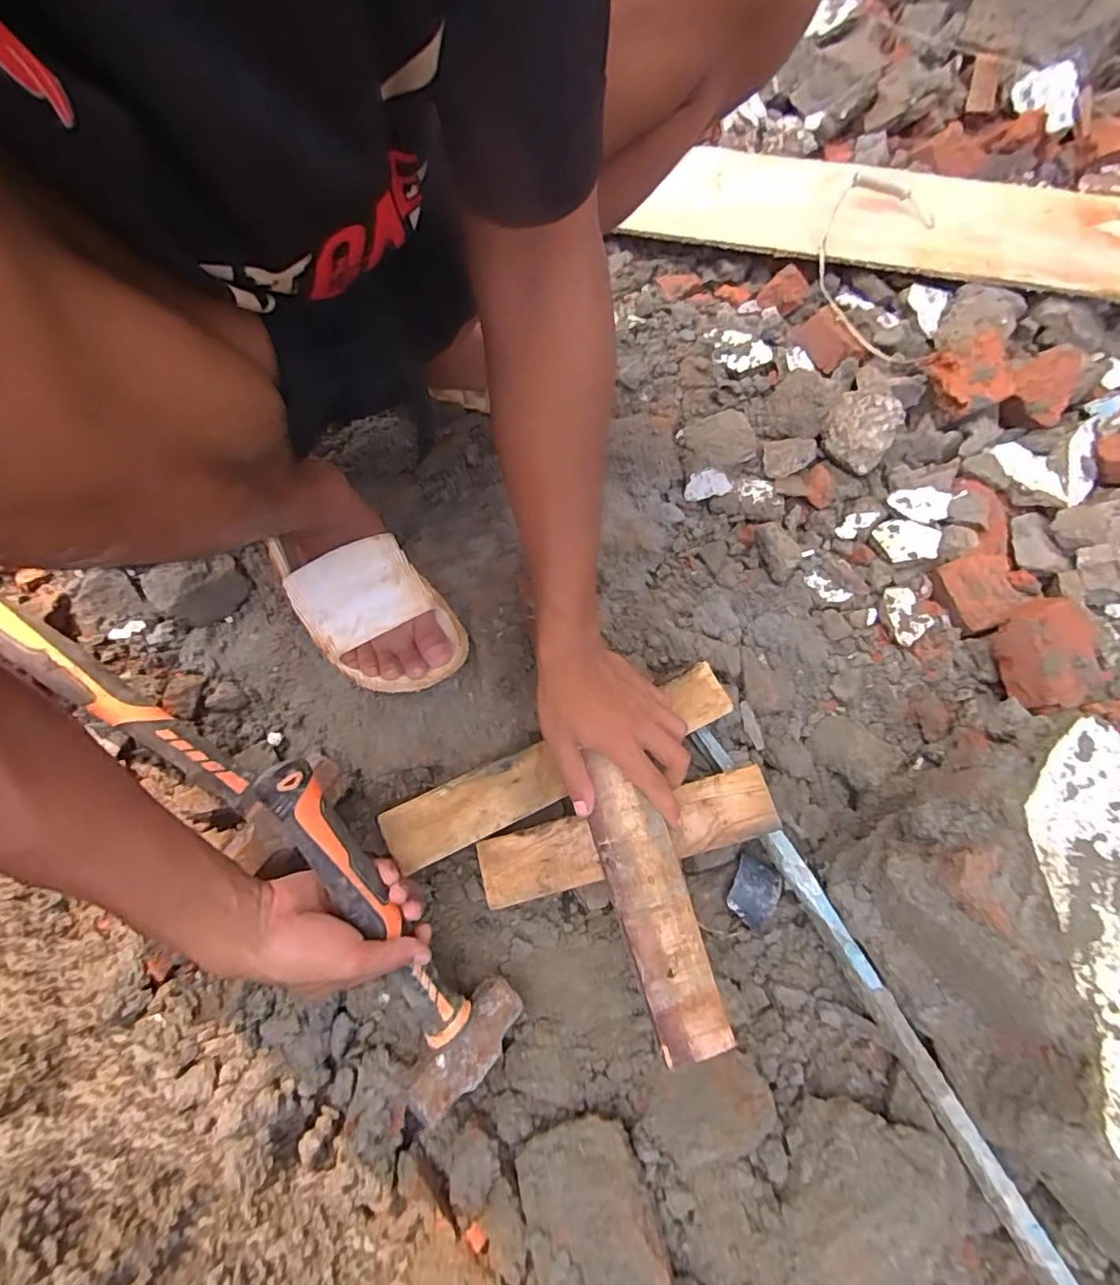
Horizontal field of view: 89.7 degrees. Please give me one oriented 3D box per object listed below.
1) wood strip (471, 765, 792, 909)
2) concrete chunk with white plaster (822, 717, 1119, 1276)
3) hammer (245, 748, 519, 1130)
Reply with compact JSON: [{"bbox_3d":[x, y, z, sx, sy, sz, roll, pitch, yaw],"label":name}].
[{"bbox_3d":[0.055,0.164,0.476,0.249,0.019,0.055,-15,74,-2],"label":"wood strip"},{"bbox_3d":[0.414,0.274,0.435,0.245,0.127,0.362,-31,76,-6],"label":"concrete chunk with white plaster"},{"bbox_3d":[-0.126,0.215,0.414,0.082,0.061,0.261,-31,98,-7],"label":"hammer"}]

